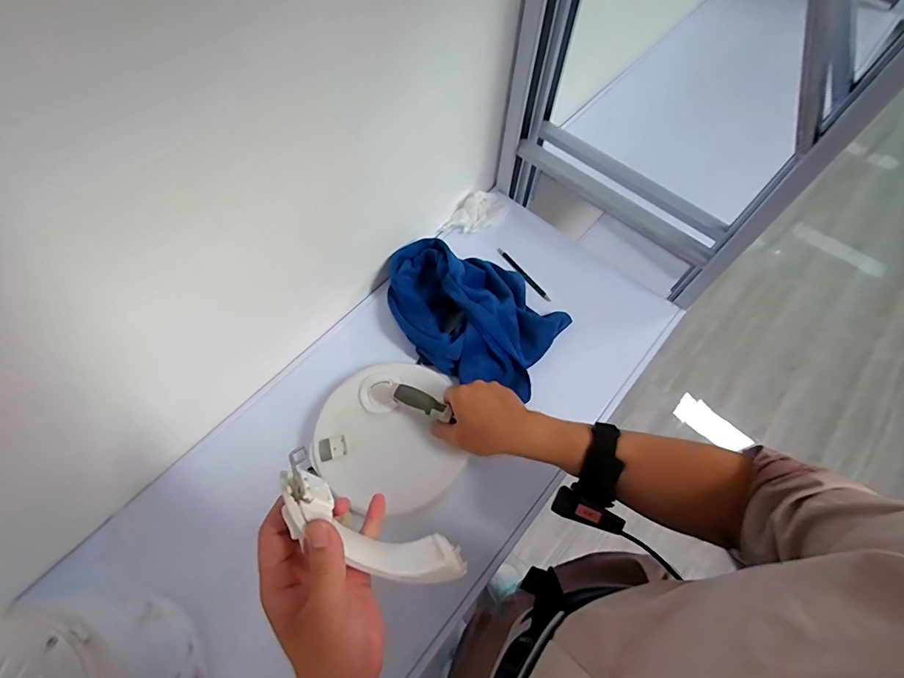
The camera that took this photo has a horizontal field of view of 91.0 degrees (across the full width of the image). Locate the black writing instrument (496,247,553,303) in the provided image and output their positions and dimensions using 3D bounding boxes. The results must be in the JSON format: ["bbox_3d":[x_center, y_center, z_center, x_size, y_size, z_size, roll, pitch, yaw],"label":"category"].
[{"bbox_3d":[0.121,-0.111,0.756,0.015,0.011,0.130,-35,69,-18],"label":"black writing instrument"}]

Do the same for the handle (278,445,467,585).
[{"bbox_3d":[-0.059,0.151,0.345,0.041,0.191,0.050,6,54,46],"label":"handle"}]

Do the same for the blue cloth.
[{"bbox_3d":[0.024,-0.048,0.673,0.280,0.064,0.217,27,65,12],"label":"blue cloth"}]

